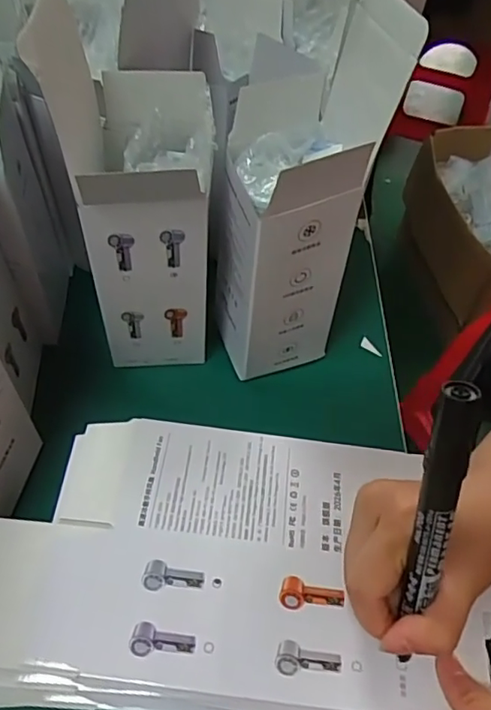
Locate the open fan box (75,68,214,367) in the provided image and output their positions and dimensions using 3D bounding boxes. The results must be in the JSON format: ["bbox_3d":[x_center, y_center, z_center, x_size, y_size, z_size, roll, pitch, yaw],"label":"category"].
[{"bbox_3d":[-0.058,-0.073,0.369,0.067,0.186,0.086,4,54,-2],"label":"open fan box"}]

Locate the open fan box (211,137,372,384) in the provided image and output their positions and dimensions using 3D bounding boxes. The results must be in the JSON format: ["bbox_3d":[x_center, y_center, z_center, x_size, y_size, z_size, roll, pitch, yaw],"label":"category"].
[{"bbox_3d":[0.022,-0.069,0.374,0.072,0.181,0.069,-21,59,-19],"label":"open fan box"}]

